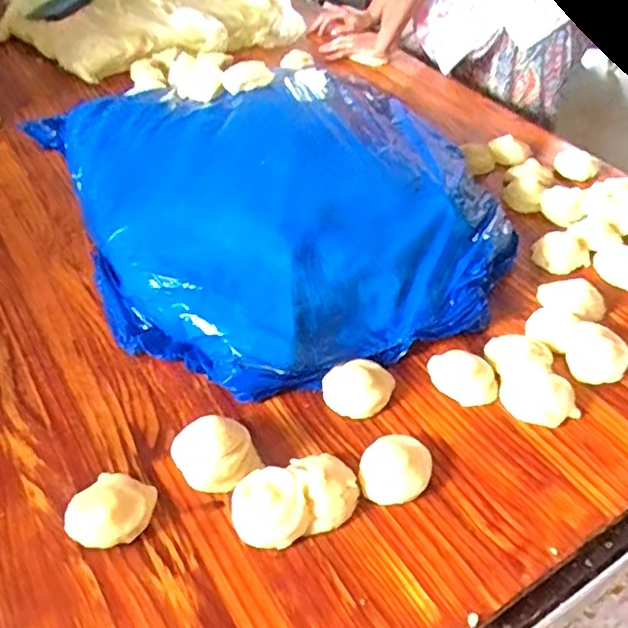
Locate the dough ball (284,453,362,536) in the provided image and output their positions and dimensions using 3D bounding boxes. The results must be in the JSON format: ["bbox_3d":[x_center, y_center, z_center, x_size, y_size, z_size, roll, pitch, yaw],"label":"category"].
[{"bbox_3d":[0.013,0.183,0.658,0.066,0.036,0.082,-13,50,-14],"label":"dough ball"}]

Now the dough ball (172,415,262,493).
[{"bbox_3d":[-0.108,0.154,0.679,0.078,0.052,0.084,1,48,-1],"label":"dough ball"}]

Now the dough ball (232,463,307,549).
[{"bbox_3d":[-0.047,0.197,0.642,0.076,0.037,0.081,1,48,-1],"label":"dough ball"}]

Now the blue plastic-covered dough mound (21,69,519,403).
[{"bbox_3d":[-0.059,-0.211,0.982,0.614,0.109,0.724,-15,50,-15],"label":"blue plastic-covered dough mound"}]

